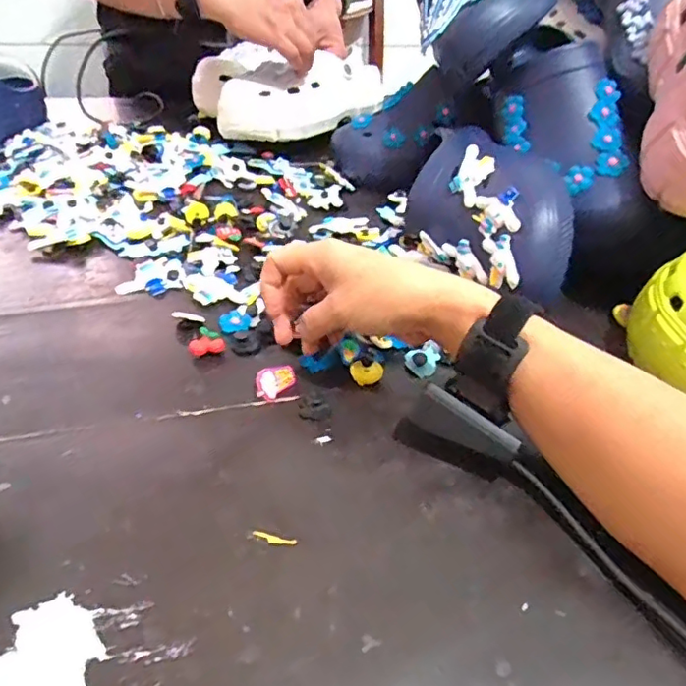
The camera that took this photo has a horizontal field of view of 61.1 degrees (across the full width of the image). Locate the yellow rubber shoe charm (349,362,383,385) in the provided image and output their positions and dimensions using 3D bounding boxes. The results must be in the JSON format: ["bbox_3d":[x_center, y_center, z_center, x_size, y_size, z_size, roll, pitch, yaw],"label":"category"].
[{"bbox_3d":[0.018,0.022,0.441,0.024,0.010,0.019,-1,40,-6],"label":"yellow rubber shoe charm"}]

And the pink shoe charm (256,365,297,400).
[{"bbox_3d":[-0.049,0.028,0.424,0.032,0.007,0.021,-21,89,-32],"label":"pink shoe charm"}]

